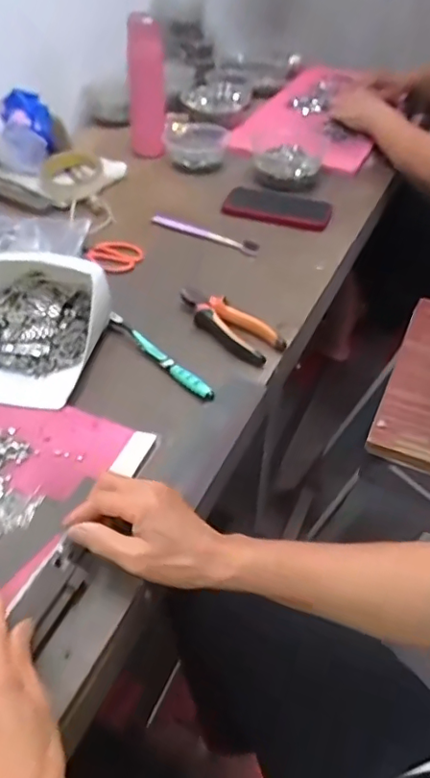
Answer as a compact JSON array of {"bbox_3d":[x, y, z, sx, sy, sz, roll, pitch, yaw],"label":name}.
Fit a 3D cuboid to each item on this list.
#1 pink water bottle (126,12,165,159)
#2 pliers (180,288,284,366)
[{"bbox_3d":[-0.123,-0.538,1.009,0.066,0.217,0.056,-4,44,-5],"label":"pink water bottle"},{"bbox_3d":[0.010,-0.075,0.680,0.151,0.034,0.059,31,51,27],"label":"pliers"}]

